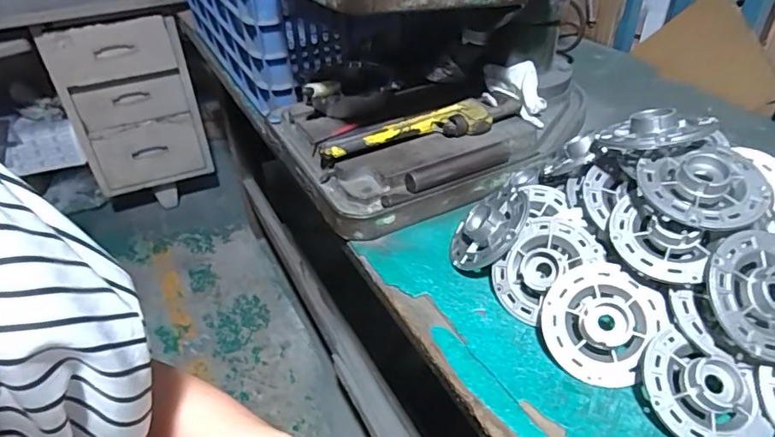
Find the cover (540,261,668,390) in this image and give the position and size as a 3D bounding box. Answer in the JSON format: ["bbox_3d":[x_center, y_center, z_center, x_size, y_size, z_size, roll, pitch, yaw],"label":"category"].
[{"bbox_3d":[0.195,0.095,0.487,0.097,0.018,0.105,25,81,17],"label":"cover"}]

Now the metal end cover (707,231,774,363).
[{"bbox_3d":[0.327,0.063,0.448,0.109,0.021,0.108,19,71,-2],"label":"metal end cover"}]

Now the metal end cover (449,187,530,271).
[{"bbox_3d":[0.109,0.010,0.599,0.102,0.026,0.096,-30,36,36],"label":"metal end cover"}]

